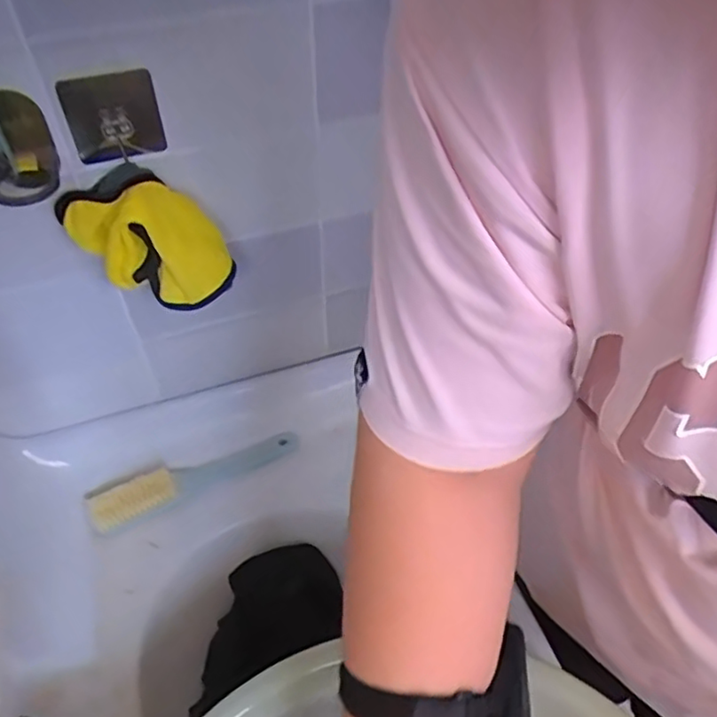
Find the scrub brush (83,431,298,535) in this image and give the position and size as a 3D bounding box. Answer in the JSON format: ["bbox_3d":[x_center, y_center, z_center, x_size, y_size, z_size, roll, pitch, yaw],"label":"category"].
[{"bbox_3d":[-0.188,0.134,0.754,0.240,0.027,0.061,-22,53,-19],"label":"scrub brush"}]

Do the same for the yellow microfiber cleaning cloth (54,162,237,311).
[{"bbox_3d":[-0.186,-0.104,0.574,0.139,0.101,0.068,-6,50,-6],"label":"yellow microfiber cleaning cloth"}]

